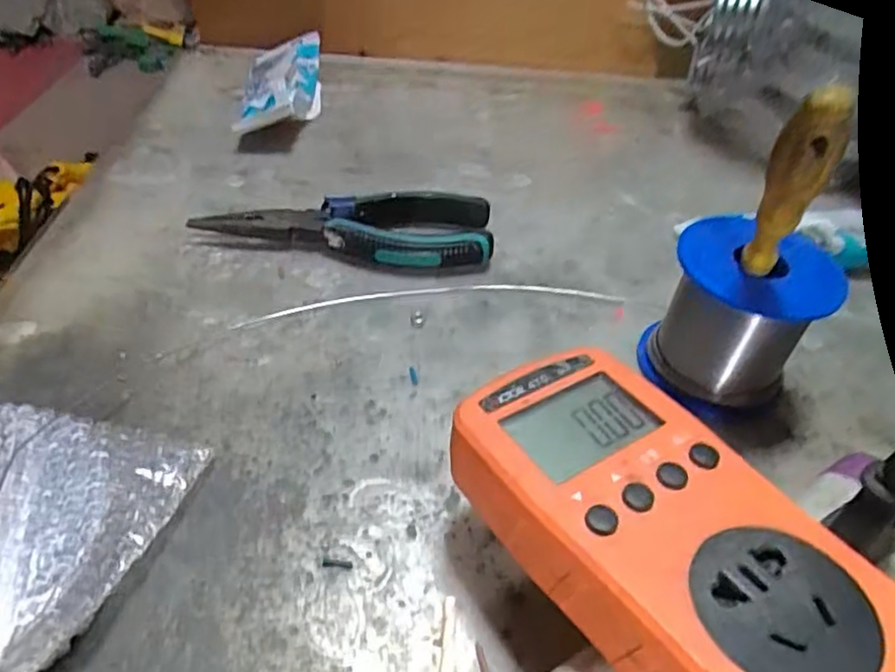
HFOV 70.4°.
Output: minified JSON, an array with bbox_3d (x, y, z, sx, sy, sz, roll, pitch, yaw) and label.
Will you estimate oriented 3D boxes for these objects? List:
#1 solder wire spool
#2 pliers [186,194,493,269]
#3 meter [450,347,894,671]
[{"bbox_3d":[0.124,-0.008,0.278,0.060,0.068,0.060,3,43,-3],"label":"solder wire spool"},{"bbox_3d":[-0.054,-0.060,0.348,0.154,0.019,0.048,3,43,-3],"label":"pliers"},{"bbox_3d":[0.057,0.053,0.177,0.064,0.032,0.123,-20,48,-25],"label":"meter"}]

